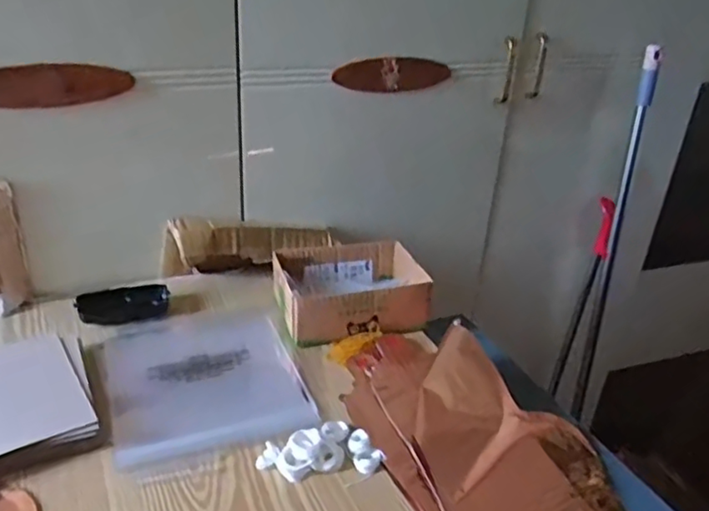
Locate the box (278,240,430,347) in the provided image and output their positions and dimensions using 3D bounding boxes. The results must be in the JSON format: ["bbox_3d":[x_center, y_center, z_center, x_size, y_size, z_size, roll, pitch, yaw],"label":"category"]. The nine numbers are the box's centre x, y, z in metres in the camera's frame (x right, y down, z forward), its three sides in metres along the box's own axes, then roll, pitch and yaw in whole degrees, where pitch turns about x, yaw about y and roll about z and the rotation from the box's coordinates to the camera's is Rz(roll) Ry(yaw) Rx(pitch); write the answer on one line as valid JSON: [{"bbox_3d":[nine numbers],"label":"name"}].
[{"bbox_3d":[-0.007,0.045,0.801,0.179,0.067,0.148,-3,28,-14],"label":"box"}]

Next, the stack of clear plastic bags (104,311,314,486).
[{"bbox_3d":[-0.164,0.135,0.675,0.197,0.012,0.242,-7,29,-22],"label":"stack of clear plastic bags"}]

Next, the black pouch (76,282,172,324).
[{"bbox_3d":[-0.301,0.063,0.795,0.113,0.022,0.054,-7,29,-21],"label":"black pouch"}]

